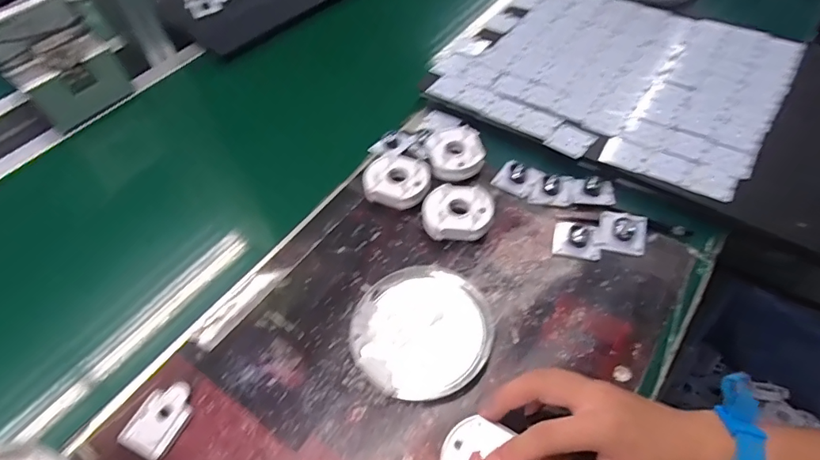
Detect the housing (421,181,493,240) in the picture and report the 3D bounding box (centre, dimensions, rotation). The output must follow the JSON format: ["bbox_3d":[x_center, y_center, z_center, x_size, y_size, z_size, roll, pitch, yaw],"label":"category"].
[{"bbox_3d":[0.051,-0.017,0.512,0.074,0.033,0.060,1,54,4],"label":"housing"}]

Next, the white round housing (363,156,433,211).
[{"bbox_3d":[-0.013,-0.055,0.550,0.075,0.032,0.065,15,57,15],"label":"white round housing"}]

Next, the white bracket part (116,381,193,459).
[{"bbox_3d":[-0.217,0.164,0.415,0.045,0.009,0.061,21,58,18],"label":"white bracket part"}]

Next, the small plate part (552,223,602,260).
[{"bbox_3d":[0.173,0.009,0.491,0.045,0.009,0.041,8,55,10],"label":"small plate part"}]

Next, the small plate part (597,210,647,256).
[{"bbox_3d":[0.220,0.002,0.493,0.046,0.014,0.043,12,56,12],"label":"small plate part"}]

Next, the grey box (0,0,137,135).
[{"bbox_3d":[-0.491,-0.235,0.669,0.086,0.142,0.126,37,64,27],"label":"grey box"}]

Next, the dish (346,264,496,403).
[{"bbox_3d":[0.010,0.091,0.446,0.126,0.014,0.124,-2,54,3],"label":"dish"}]

